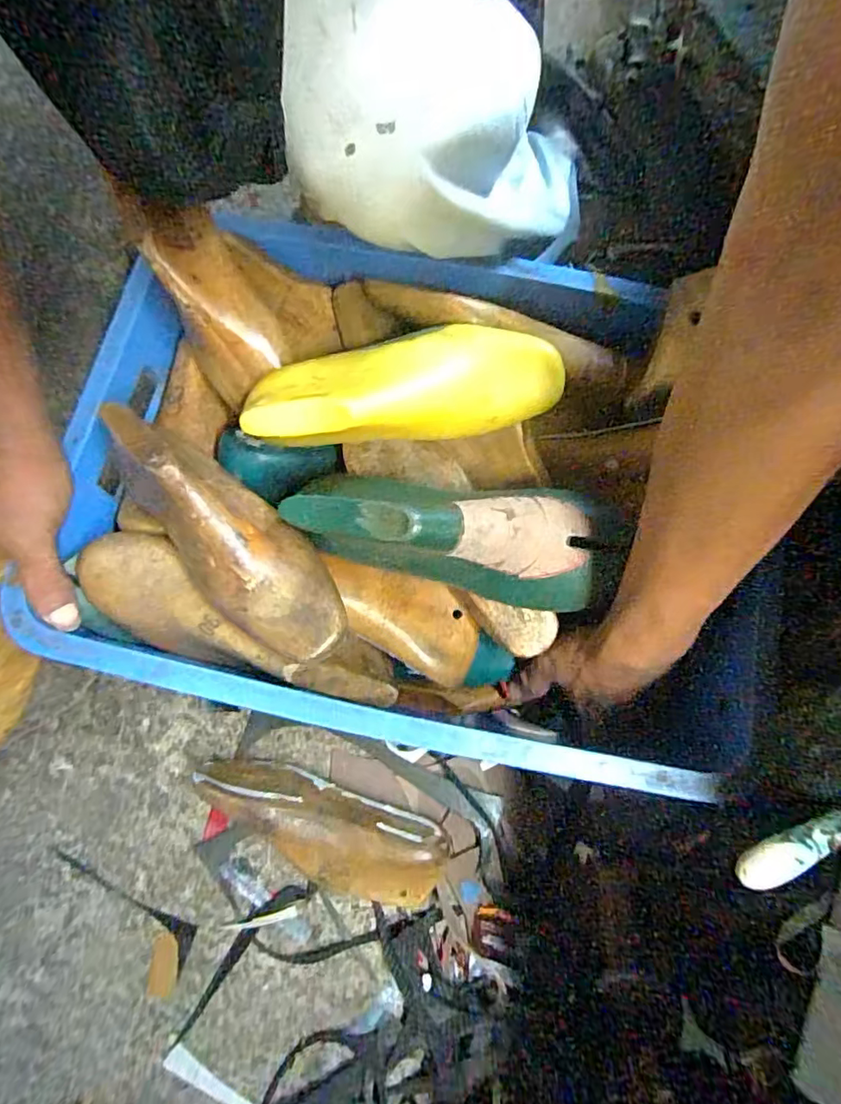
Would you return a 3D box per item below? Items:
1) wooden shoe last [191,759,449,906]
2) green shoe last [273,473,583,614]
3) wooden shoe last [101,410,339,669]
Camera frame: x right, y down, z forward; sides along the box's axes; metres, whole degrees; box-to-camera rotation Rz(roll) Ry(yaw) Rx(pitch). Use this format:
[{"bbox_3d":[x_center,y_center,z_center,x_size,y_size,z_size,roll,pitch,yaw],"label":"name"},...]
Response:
[{"bbox_3d":[-0.101,0.273,0.545,0.249,0.082,0.086,20,75,4],"label":"wooden shoe last"},{"bbox_3d":[0.017,-0.018,0.387,0.207,0.092,0.078,9,76,1],"label":"green shoe last"},{"bbox_3d":[-0.130,-0.011,0.377,0.071,0.063,0.203,-42,97,-11],"label":"wooden shoe last"}]

